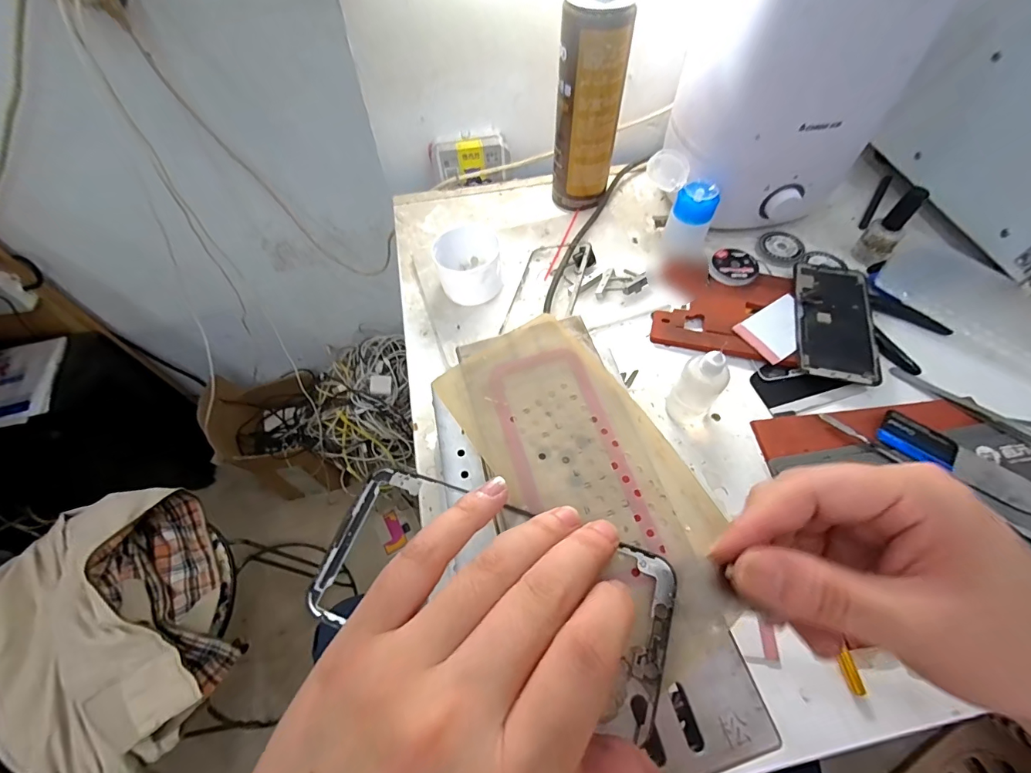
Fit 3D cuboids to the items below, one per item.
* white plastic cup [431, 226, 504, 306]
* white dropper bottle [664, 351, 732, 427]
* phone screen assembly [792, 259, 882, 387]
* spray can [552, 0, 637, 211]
[{"bbox_3d":[-0.047,-0.126,0.453,0.066,0.045,0.080,-8,59,-3],"label":"white plastic cup"},{"bbox_3d":[0.147,0.001,0.357,0.033,0.080,0.025,34,66,20],"label":"white dropper bottle"},{"bbox_3d":[0.306,-0.065,0.422,0.068,0.008,0.142,13,60,9],"label":"phone screen assembly"},{"bbox_3d":[0.075,-0.280,0.453,0.048,0.197,0.048,-1,59,1],"label":"spray can"}]

